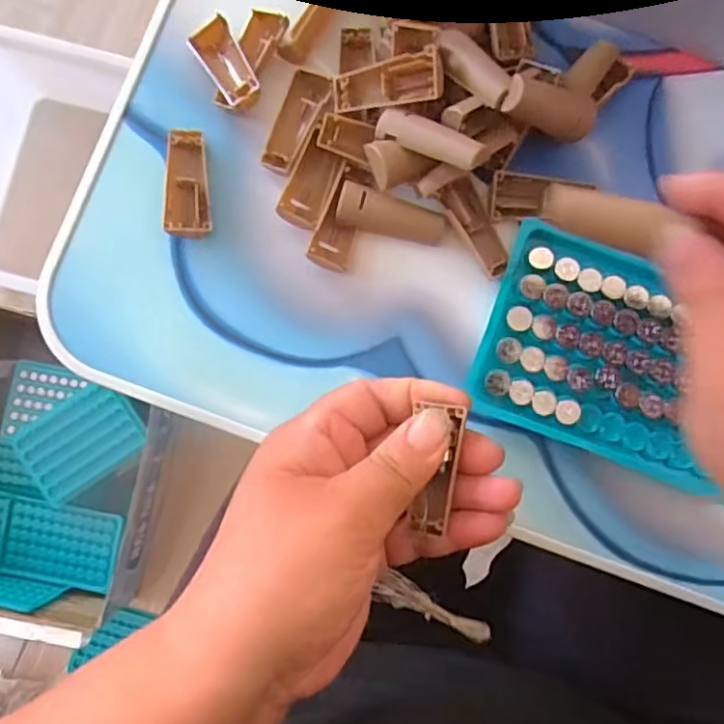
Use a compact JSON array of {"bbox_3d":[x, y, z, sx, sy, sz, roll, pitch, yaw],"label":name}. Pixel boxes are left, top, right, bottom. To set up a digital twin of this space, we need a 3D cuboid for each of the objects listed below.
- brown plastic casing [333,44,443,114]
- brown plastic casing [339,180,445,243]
[{"bbox_3d":[0.011,-0.124,0.284,0.051,0.009,0.020,0,80,29],"label":"brown plastic casing"},{"bbox_3d":[0.014,-0.068,0.294,0.050,0.010,0.017,11,85,-1],"label":"brown plastic casing"}]

